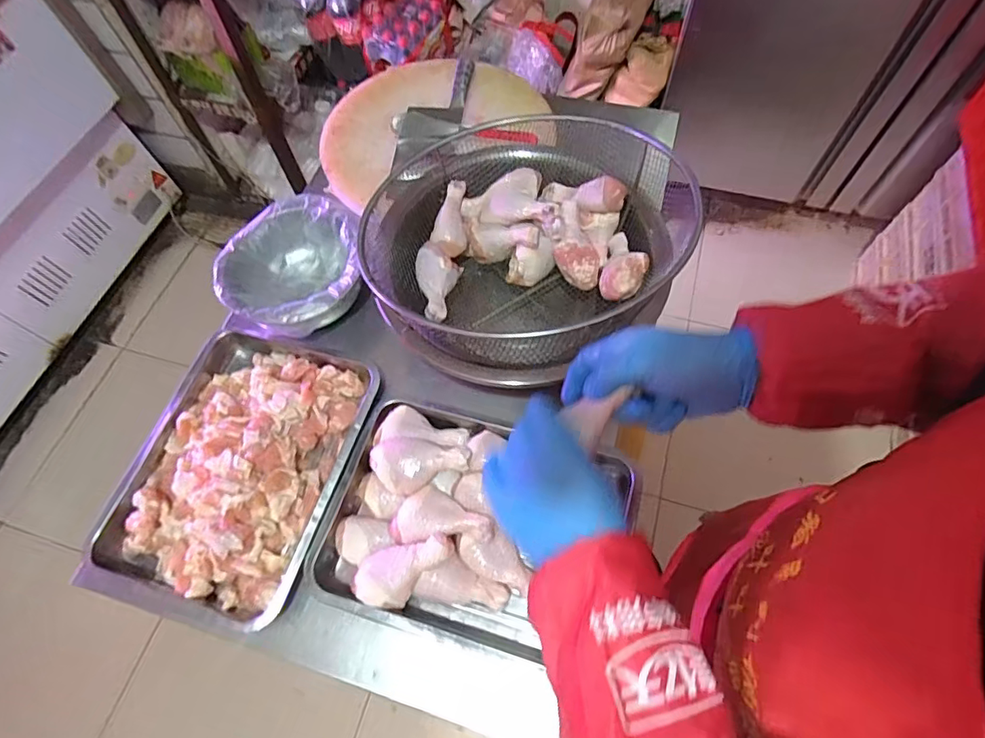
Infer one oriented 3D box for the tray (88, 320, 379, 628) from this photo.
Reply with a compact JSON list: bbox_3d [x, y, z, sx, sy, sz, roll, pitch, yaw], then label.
[{"bbox_3d":[-0.318,0.114,0.649,0.263,0.055,0.338,13,65,8],"label":"tray"}]

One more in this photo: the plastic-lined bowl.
[{"bbox_3d":[-0.289,-0.139,0.753,0.187,0.099,0.203,-1,63,2],"label":"plastic-lined bowl"}]

